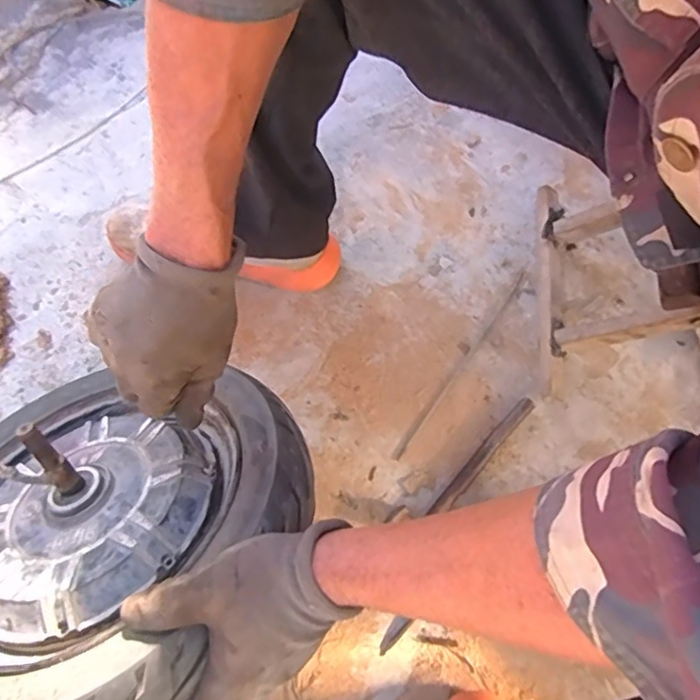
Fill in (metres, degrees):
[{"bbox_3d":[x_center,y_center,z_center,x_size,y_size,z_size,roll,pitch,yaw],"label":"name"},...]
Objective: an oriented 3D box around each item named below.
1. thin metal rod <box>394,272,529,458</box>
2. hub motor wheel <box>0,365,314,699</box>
[{"bbox_3d":[0.141,0.010,0.715,0.012,0.004,0.298,34,70,12],"label":"thin metal rod"},{"bbox_3d":[-0.210,0.138,0.478,0.334,0.168,0.334,-9,38,8],"label":"hub motor wheel"}]

